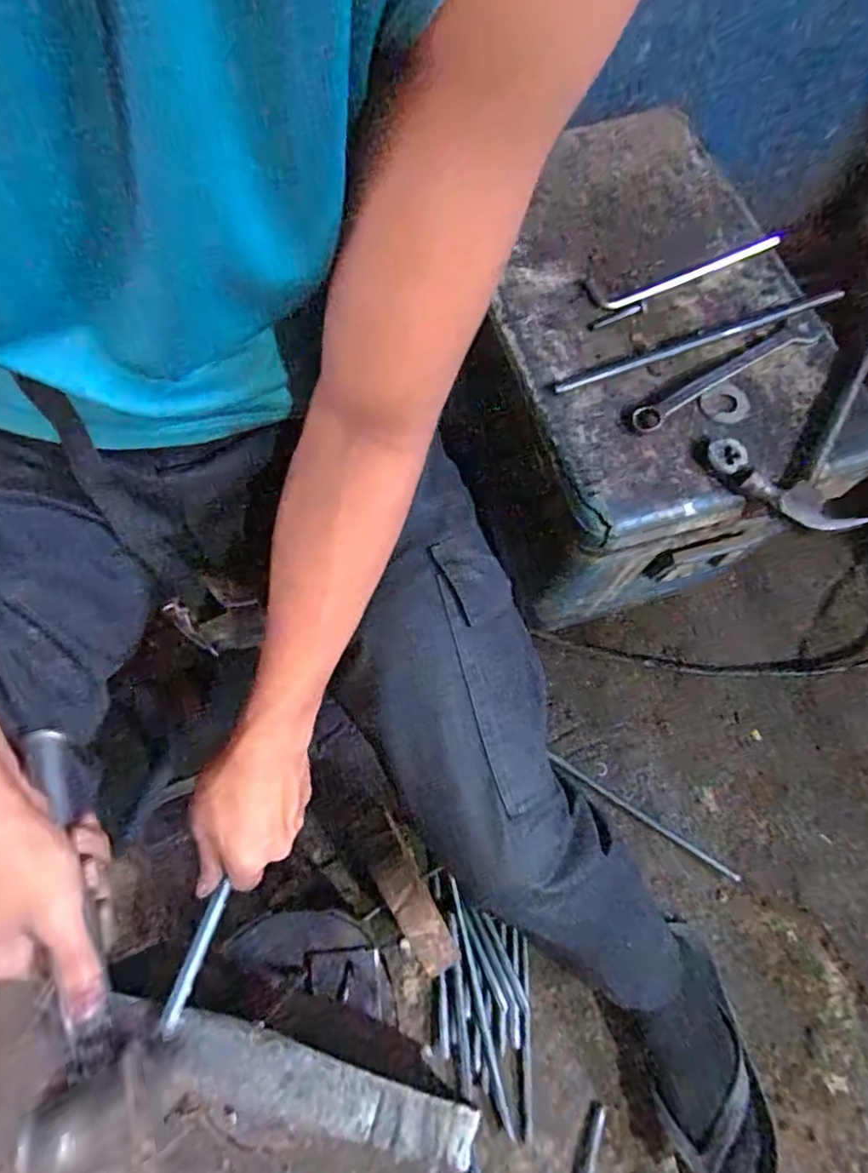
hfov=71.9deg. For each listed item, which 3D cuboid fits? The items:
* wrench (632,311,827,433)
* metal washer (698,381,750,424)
[{"bbox_3d":[0.282,-0.206,0.575,0.230,0.016,0.030,-30,77,-10],"label":"wrench"},{"bbox_3d":[0.277,-0.175,0.573,0.048,0.004,0.045,-3,63,5],"label":"metal washer"}]

